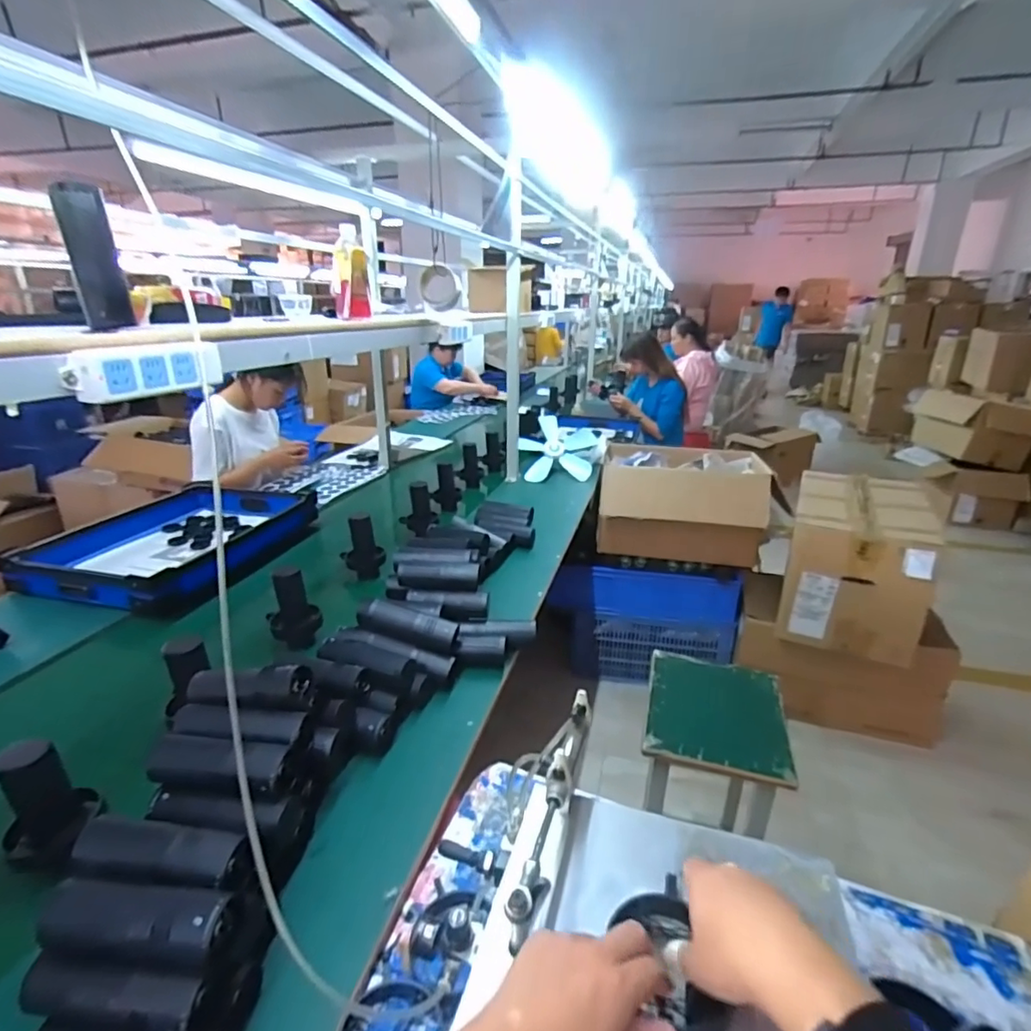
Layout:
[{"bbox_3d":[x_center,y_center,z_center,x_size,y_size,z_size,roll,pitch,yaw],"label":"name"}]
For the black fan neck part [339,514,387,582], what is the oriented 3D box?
[{"bbox_3d":[-0.390,0.079,1.405,0.073,0.184,0.076,-15,26,-34],"label":"black fan neck part"}]

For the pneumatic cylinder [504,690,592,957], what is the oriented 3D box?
[{"bbox_3d":[0.036,0.281,0.542,0.032,0.083,0.235,7,23,16],"label":"pneumatic cylinder"}]

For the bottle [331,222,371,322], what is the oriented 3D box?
[{"bbox_3d":[-0.344,-0.503,1.158,0.073,0.171,0.056,-6,23,-16],"label":"bottle"}]

